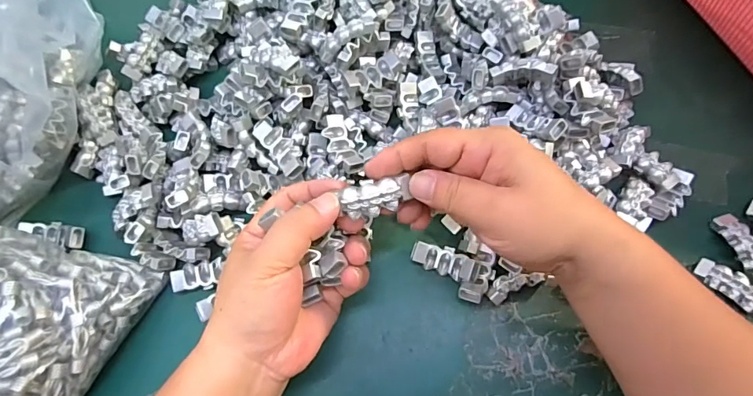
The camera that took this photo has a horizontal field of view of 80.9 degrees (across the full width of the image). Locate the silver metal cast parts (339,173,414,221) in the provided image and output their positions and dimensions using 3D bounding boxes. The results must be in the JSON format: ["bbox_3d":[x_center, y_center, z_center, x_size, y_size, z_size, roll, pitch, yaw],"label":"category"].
[{"bbox_3d":[0.000,-0.001,0.248,0.039,0.011,0.019,-19,70,-1],"label":"silver metal cast parts"}]

